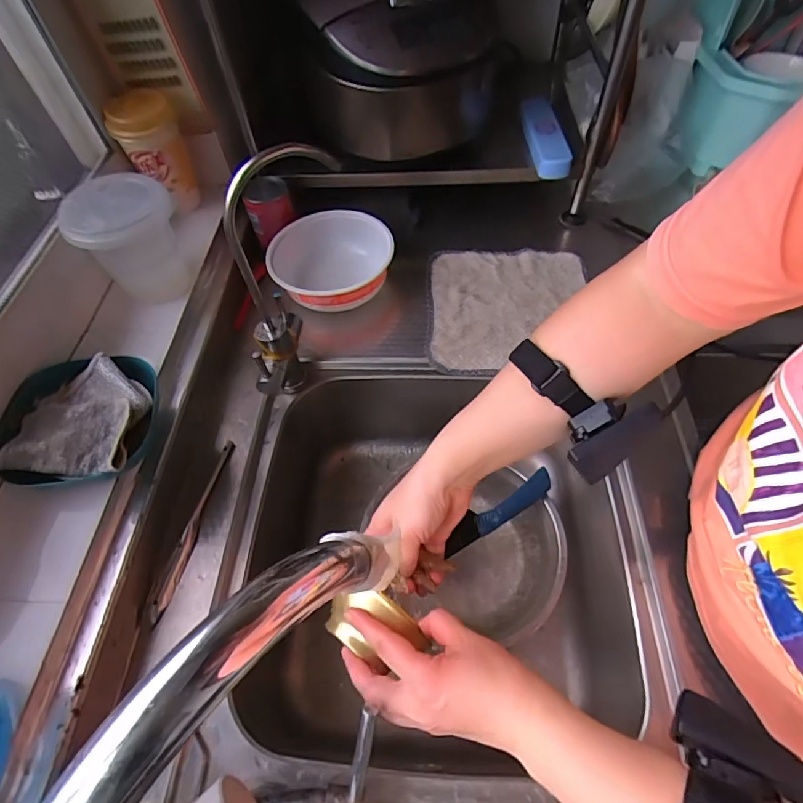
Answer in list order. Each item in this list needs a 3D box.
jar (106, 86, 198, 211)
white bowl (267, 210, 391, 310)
[{"bbox_3d":[-0.324,-0.331,0.624,0.079,0.131,0.067,-26,60,-11],"label":"jar"},{"bbox_3d":[-0.098,-0.192,0.659,0.161,0.069,0.170,-2,58,3],"label":"white bowl"}]

